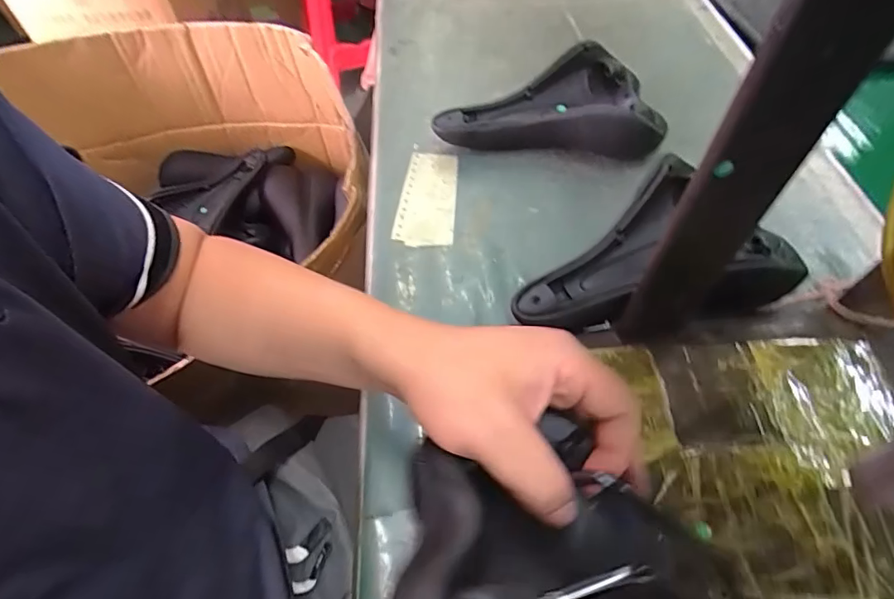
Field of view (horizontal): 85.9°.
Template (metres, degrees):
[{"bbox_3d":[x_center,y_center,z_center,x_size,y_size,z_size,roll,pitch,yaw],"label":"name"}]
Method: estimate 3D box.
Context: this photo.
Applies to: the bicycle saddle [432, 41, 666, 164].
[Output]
[{"bbox_3d":[0.116,-0.238,0.580,0.250,0.060,0.157,3,55,3],"label":"bicycle saddle"}]

